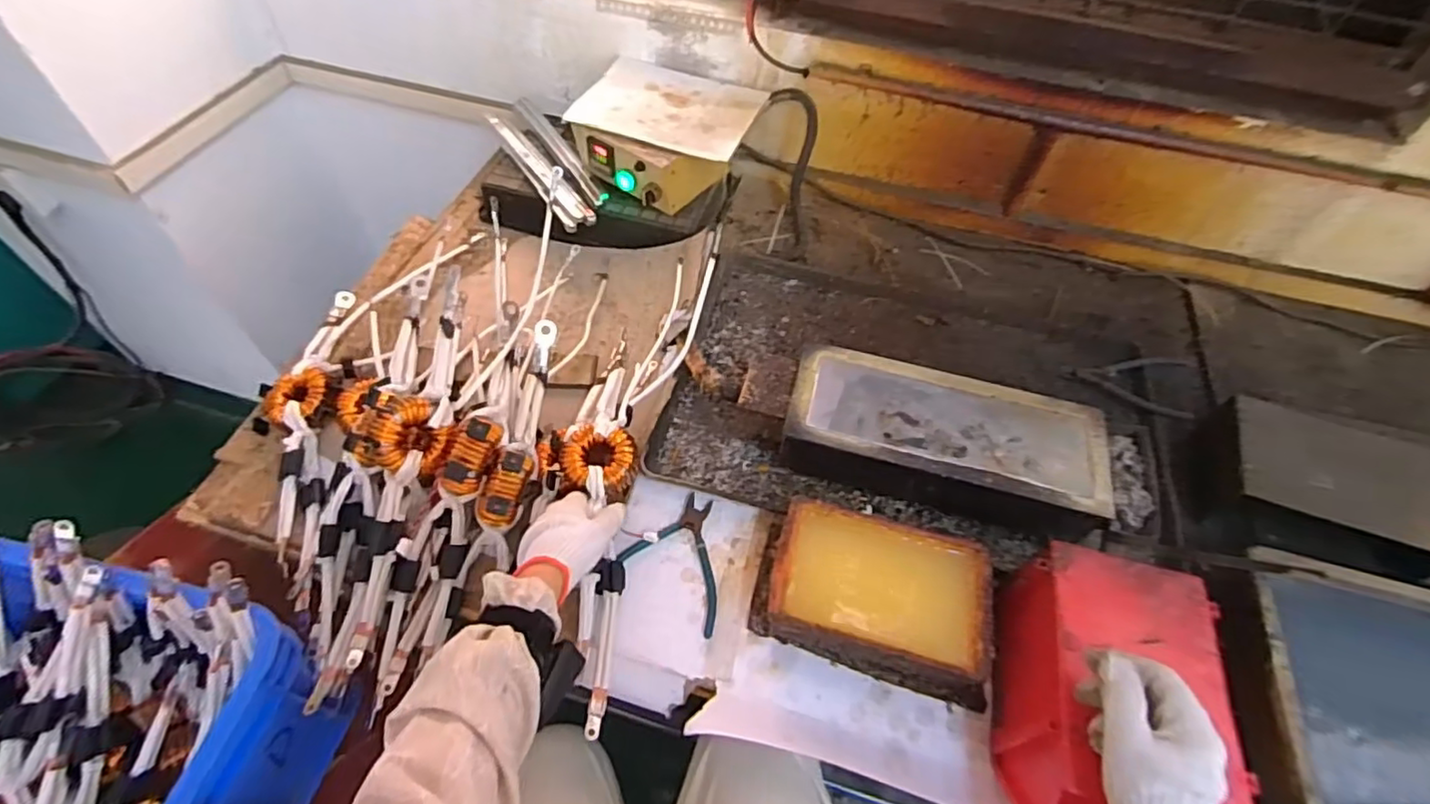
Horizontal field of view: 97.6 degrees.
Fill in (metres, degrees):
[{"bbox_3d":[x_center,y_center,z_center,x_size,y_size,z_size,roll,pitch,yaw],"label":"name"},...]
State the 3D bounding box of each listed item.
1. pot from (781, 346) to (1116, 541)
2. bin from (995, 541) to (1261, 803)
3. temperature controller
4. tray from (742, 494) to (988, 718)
[{"bbox_3d":[0.252,0.044,0.713,0.339,0.088,0.153,15,54,7],"label":"pot"},{"bbox_3d":[0.338,0.258,0.540,0.147,0.111,0.229,14,54,6],"label":"bin"},{"bbox_3d":[-0.075,-0.408,0.951,0.251,0.097,0.230,20,55,10],"label":"temperature controller"},{"bbox_3d":[0.157,0.188,0.615,0.224,0.072,0.136,15,54,7],"label":"tray"}]

